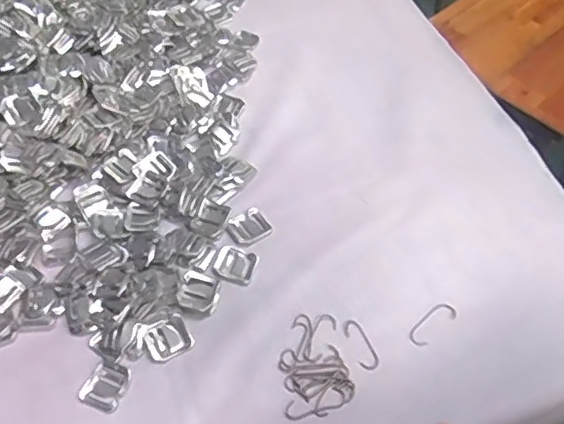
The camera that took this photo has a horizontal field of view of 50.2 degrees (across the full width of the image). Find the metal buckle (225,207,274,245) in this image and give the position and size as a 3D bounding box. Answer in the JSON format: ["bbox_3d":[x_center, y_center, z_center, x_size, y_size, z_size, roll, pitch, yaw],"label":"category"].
[{"bbox_3d":[-0.030,0.014,0.546,0.036,0.004,0.032,-32,60,-22],"label":"metal buckle"}]

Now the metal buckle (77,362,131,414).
[{"bbox_3d":[-0.135,0.132,0.461,0.031,0.004,0.035,18,56,12],"label":"metal buckle"}]

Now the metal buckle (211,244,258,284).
[{"bbox_3d":[-0.041,0.044,0.522,0.036,0.005,0.030,17,56,12],"label":"metal buckle"}]

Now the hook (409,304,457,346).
[{"bbox_3d":[0.122,0.091,0.491,0.047,0.004,0.018,-36,62,-23],"label":"hook"}]

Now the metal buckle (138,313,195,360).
[{"bbox_3d":[-0.092,0.100,0.481,0.036,0.004,0.032,-24,58,-17],"label":"metal buckle"}]

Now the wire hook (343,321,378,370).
[{"bbox_3d":[0.063,0.105,0.481,0.016,0.004,0.043,-18,56,-13],"label":"wire hook"}]

